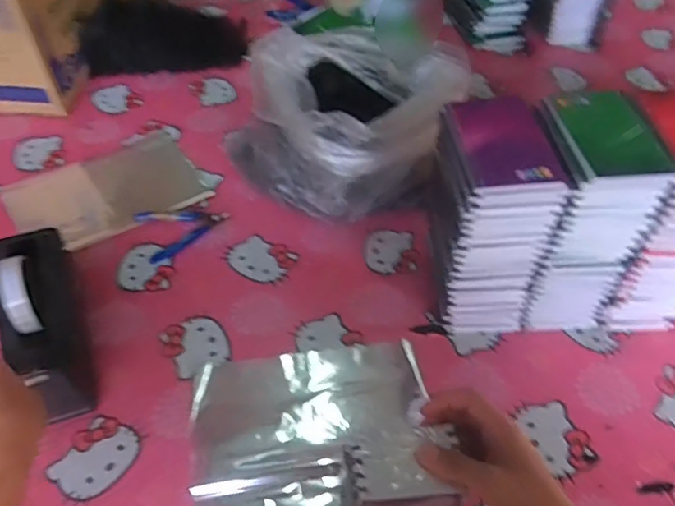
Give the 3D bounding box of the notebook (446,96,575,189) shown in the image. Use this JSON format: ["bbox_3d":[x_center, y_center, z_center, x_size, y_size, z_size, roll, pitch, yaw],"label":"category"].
[{"bbox_3d":[0.158,-0.107,0.537,0.087,0.010,0.118,-3,49,-5],"label":"notebook"}]

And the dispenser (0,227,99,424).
[{"bbox_3d":[-0.317,0.069,0.614,0.075,0.109,0.203,-17,51,-16],"label":"dispenser"}]

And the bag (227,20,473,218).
[{"bbox_3d":[0.023,-0.187,0.757,0.224,0.179,0.304,25,53,19],"label":"bag"}]

